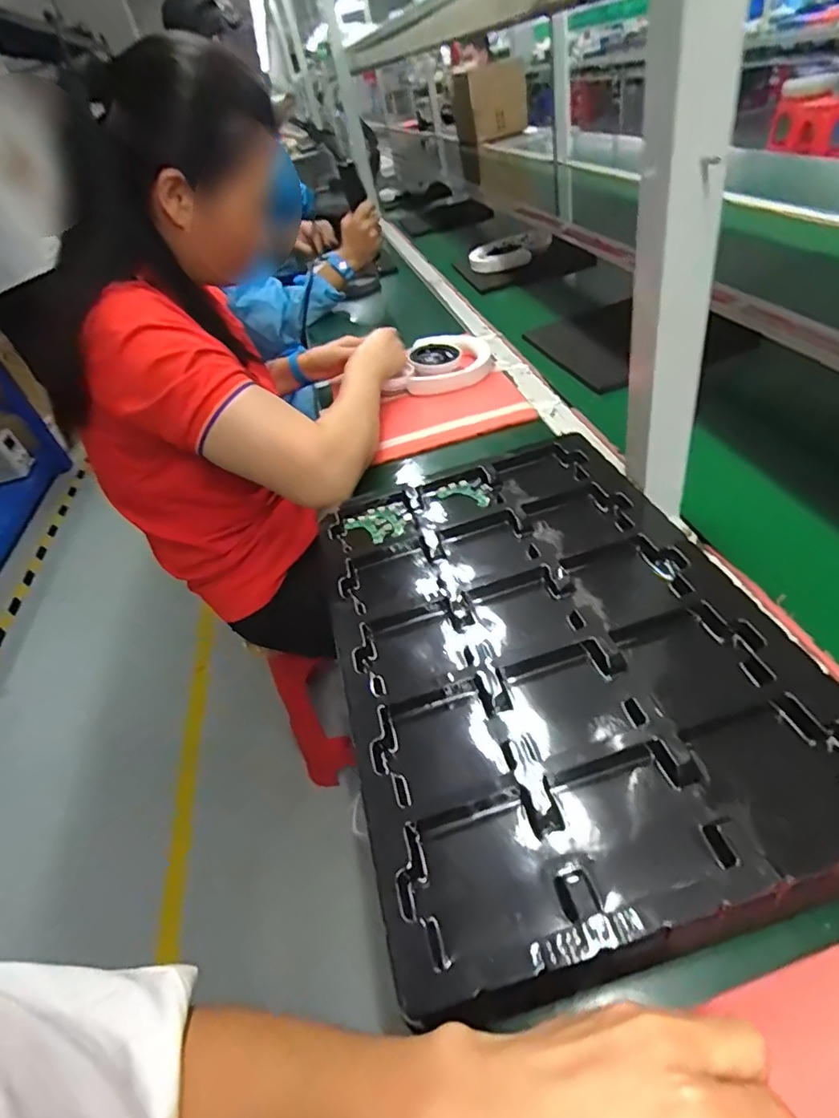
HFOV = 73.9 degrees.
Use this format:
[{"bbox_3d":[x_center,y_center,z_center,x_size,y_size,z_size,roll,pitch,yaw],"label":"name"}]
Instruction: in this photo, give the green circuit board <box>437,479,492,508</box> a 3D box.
[{"bbox_3d":[0.049,-0.072,0.603,0.059,0.008,0.032,8,46,25],"label":"green circuit board"}]

